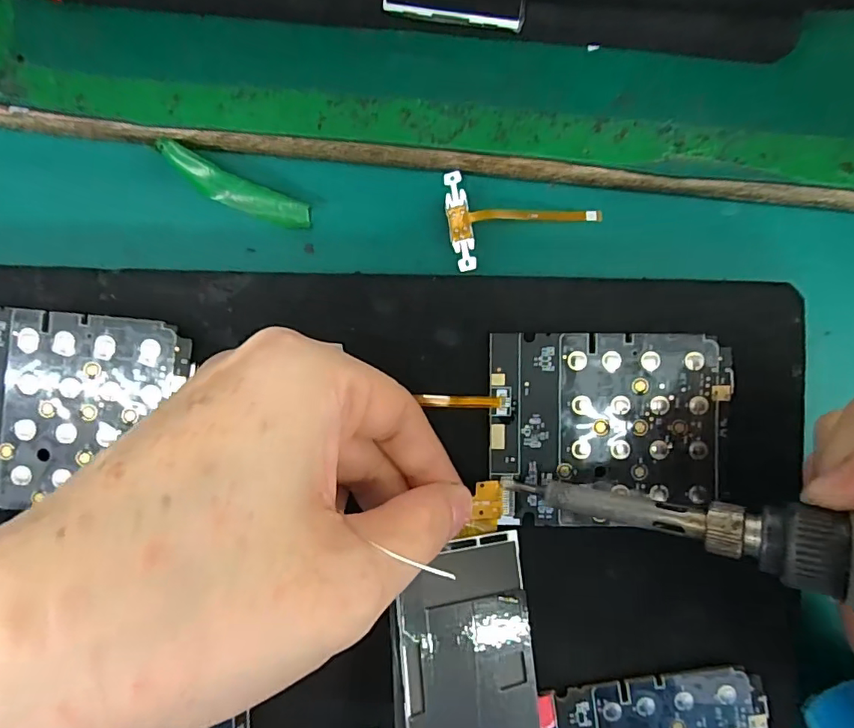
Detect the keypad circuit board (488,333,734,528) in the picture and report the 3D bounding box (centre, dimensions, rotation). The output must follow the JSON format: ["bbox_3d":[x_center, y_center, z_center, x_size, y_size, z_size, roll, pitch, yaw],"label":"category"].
[{"bbox_3d":[0.058,0.021,0.165,0.075,0.004,0.060,1,90,1],"label":"keypad circuit board"}]

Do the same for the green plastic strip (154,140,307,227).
[{"bbox_3d":[-0.070,-0.063,0.186,0.055,0.010,0.011,23,88,-1],"label":"green plastic strip"}]

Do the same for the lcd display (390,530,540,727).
[{"bbox_3d":[0.011,0.084,0.152,0.045,0.004,0.059,1,77,-25],"label":"lcd display"}]

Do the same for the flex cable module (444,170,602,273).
[{"bbox_3d":[0.036,-0.056,0.187,0.056,0.005,0.034,-9,88,-2],"label":"flex cable module"}]

